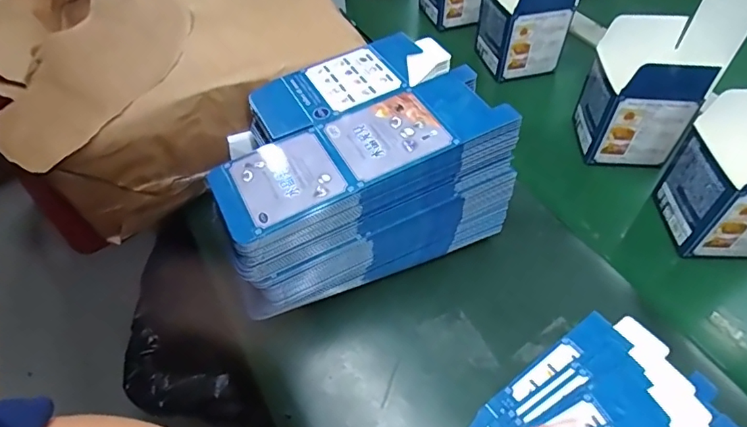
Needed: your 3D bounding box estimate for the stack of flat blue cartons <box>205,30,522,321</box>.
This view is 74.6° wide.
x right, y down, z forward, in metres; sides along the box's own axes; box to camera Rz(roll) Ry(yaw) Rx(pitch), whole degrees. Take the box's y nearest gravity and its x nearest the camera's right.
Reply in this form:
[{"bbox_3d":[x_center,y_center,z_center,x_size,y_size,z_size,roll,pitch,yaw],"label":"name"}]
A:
[{"bbox_3d":[-0.017,-0.045,0.444,0.239,0.110,0.172,-21,54,-12],"label":"stack of flat blue cartons"}]

